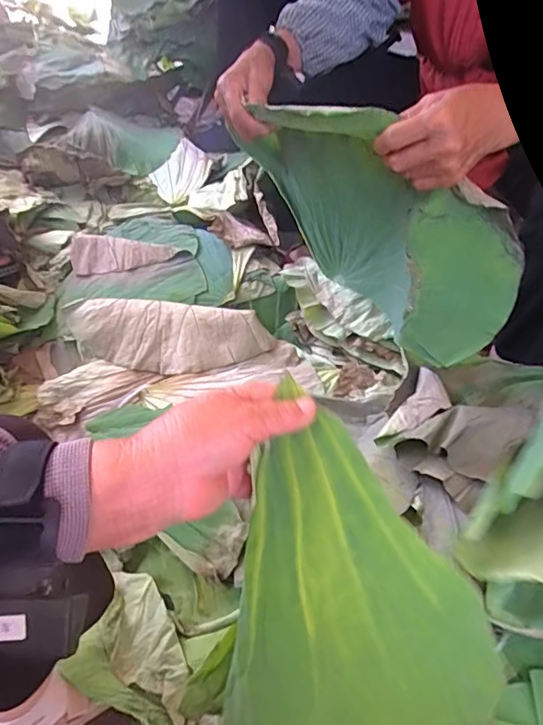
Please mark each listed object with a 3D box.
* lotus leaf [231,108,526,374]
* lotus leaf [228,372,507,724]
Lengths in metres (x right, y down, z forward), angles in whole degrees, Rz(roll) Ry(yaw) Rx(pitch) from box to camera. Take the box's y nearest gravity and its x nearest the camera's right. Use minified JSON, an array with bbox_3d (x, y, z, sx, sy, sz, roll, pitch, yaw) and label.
[{"bbox_3d":[0.100,-0.174,0.601,0.103,0.248,0.393,-30,56,-27],"label":"lotus leaf"},{"bbox_3d":[0.067,0.169,0.328,0.170,0.259,0.013,6,2,-4],"label":"lotus leaf"}]

